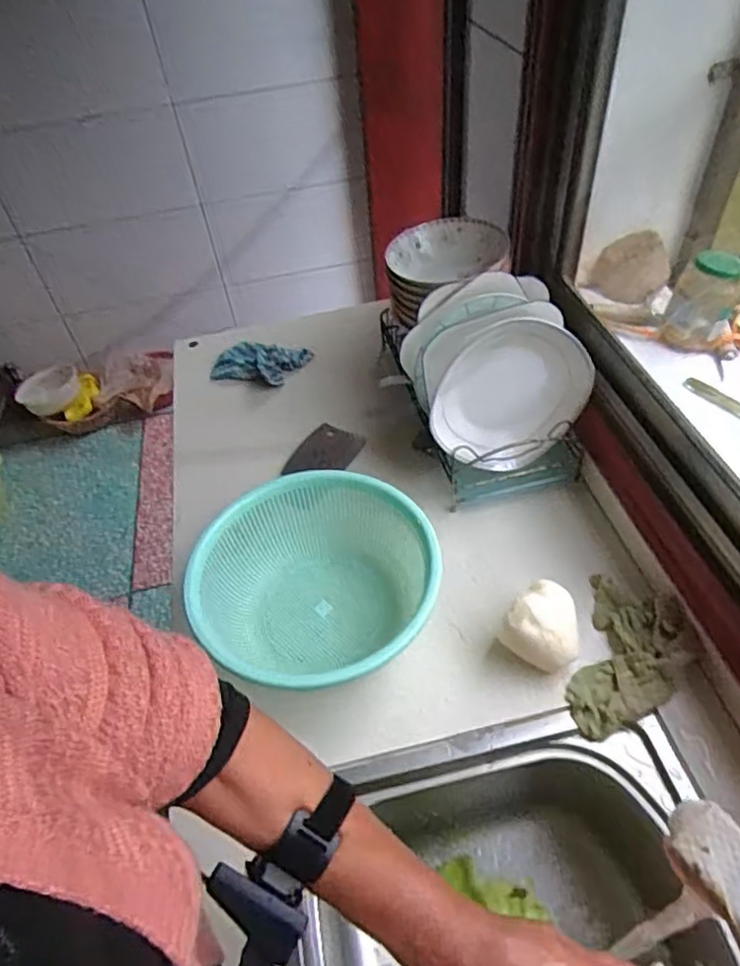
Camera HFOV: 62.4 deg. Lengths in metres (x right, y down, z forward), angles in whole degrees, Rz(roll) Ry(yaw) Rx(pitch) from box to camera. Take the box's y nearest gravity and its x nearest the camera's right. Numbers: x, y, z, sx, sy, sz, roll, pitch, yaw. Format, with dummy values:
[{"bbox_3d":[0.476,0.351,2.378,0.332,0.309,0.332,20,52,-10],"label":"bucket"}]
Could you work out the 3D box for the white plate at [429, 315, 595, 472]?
[{"bbox_3d":[0.179,-0.109,0.781,0.205,0.187,0.047,-37,31,18],"label":"white plate"}]

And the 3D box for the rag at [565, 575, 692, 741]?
[{"bbox_3d":[0.288,0.191,0.674,0.110,0.041,0.185,15,51,19],"label":"rag"}]

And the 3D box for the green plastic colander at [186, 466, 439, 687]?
[{"bbox_3d":[-0.055,0.122,0.718,0.276,0.112,0.264,-3,47,4],"label":"green plastic colander"}]

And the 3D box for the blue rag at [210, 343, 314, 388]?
[{"bbox_3d":[-0.197,-0.214,1.084,0.175,0.050,0.100,4,48,10],"label":"blue rag"}]

